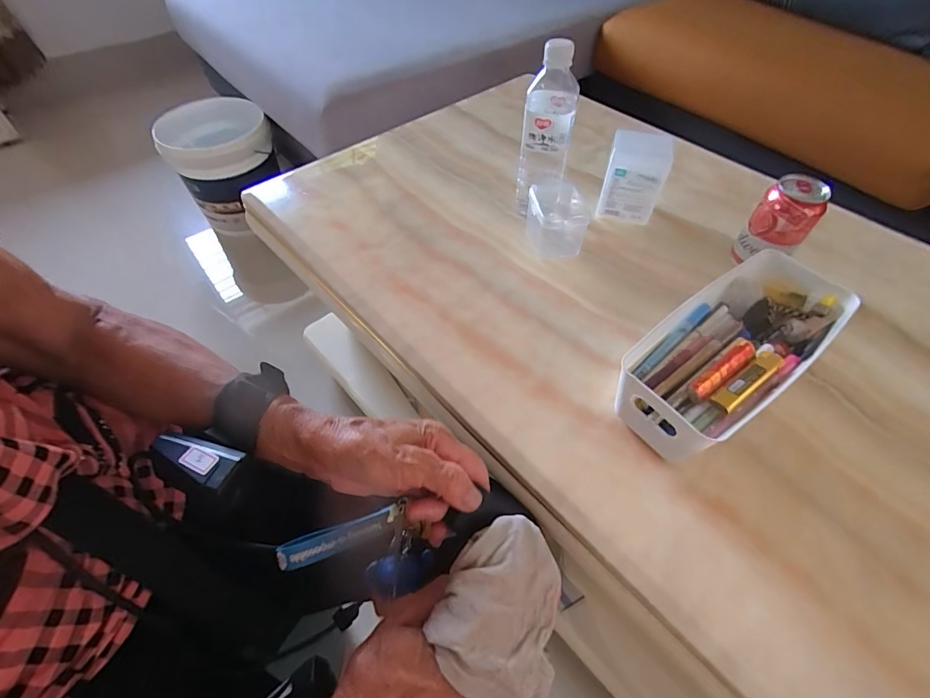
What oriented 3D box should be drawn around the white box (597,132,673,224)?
[{"bbox_3d":[0.229,-0.230,0.602,0.073,0.113,0.044,13,53,9],"label":"white box"}]

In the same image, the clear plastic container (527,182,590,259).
[{"bbox_3d":[0.121,-0.171,0.588,0.076,0.062,0.081,7,52,5],"label":"clear plastic container"}]

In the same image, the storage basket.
[{"bbox_3d":[0.261,0.008,0.442,0.255,0.081,0.108,-31,59,-22],"label":"storage basket"}]

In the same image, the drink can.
[{"bbox_3d":[0.388,-0.152,0.544,0.063,0.109,0.068,0,52,-1],"label":"drink can"}]

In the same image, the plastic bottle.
[{"bbox_3d":[0.107,-0.269,0.570,0.065,0.209,0.059,-13,54,-11],"label":"plastic bottle"}]

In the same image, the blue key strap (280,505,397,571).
[{"bbox_3d":[-0.096,0.143,0.332,0.092,0.013,0.019,-18,54,-10],"label":"blue key strap"}]

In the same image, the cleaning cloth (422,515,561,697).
[{"bbox_3d":[0.024,0.161,0.275,0.071,0.028,0.105,19,54,13],"label":"cleaning cloth"}]

